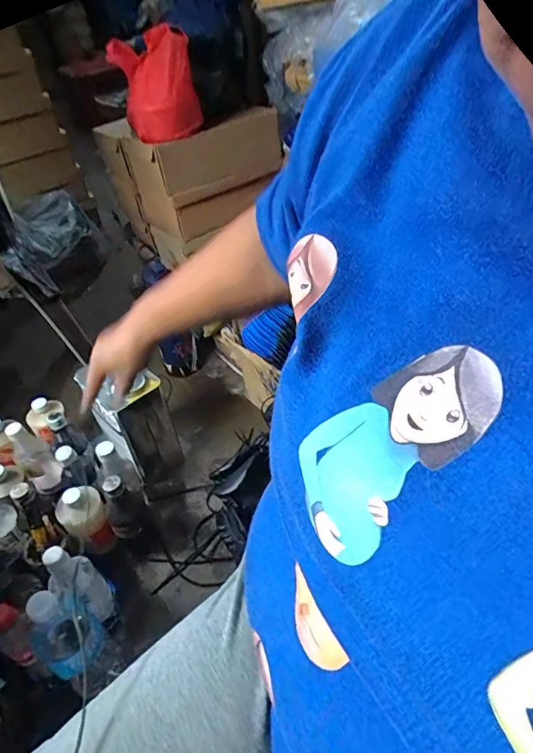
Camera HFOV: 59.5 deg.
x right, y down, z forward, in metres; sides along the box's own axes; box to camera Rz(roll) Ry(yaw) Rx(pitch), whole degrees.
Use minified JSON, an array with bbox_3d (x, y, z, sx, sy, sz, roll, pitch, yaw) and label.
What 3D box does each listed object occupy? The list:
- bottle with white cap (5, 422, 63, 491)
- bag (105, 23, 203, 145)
[{"bbox_3d":[-0.454,0.156,0.911,0.064,0.156,0.054,-32,49,-27],"label":"bottle with white cap"},{"bbox_3d":[-0.216,-0.569,0.918,0.153,0.178,0.121,-10,42,-6],"label":"bag"}]

